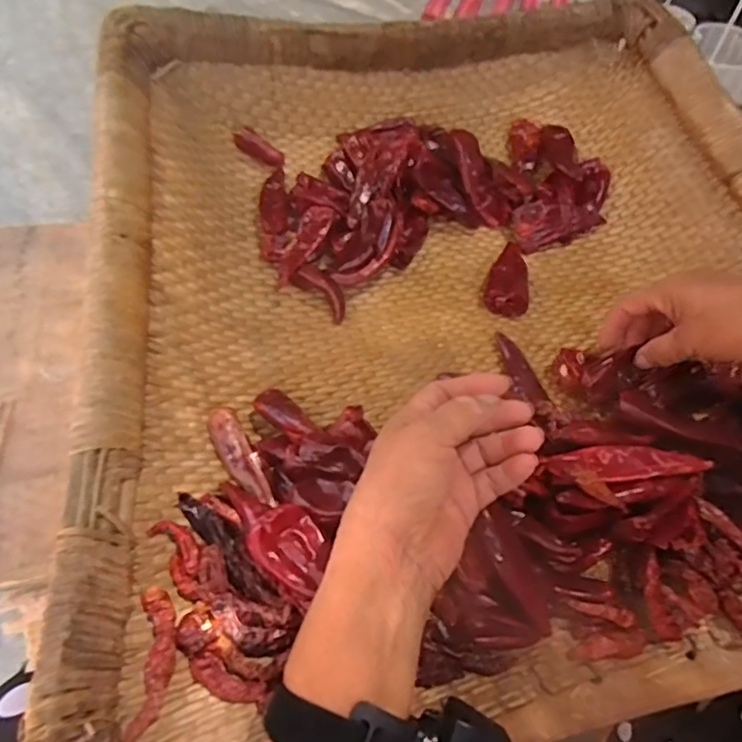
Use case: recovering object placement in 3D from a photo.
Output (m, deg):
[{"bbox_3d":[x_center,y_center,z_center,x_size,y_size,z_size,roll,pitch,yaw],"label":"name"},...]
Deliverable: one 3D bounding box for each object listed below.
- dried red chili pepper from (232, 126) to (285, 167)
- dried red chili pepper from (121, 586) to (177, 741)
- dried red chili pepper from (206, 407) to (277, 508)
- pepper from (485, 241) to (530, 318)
[{"bbox_3d":[-0.108,-0.219,0.594,0.052,0.020,0.014,28,54,-13],"label":"dried red chili pepper"},{"bbox_3d":[-0.111,0.148,0.312,0.017,0.020,0.073,-4,55,-7],"label":"dried red chili pepper"},{"bbox_3d":[-0.091,0.060,0.418,0.022,0.013,0.079,-24,59,-20],"label":"dried red chili pepper"},{"bbox_3d":[0.130,-0.088,0.556,0.037,0.019,0.086,17,55,8],"label":"pepper"}]

